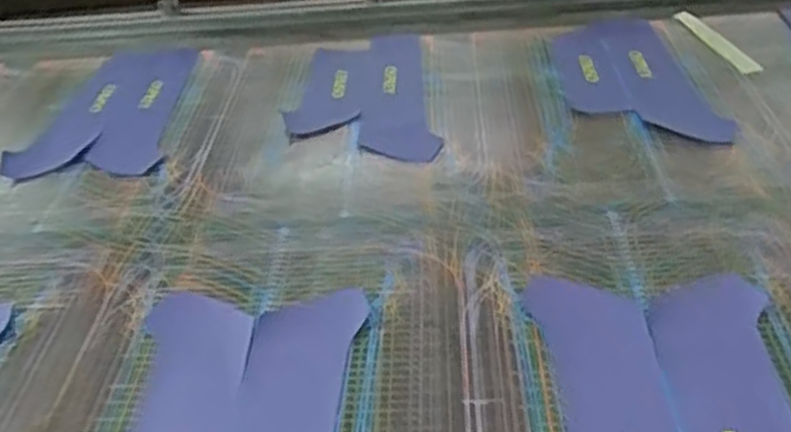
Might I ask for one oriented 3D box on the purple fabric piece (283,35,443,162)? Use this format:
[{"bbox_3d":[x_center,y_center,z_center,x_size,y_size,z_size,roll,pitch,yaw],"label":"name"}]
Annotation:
[{"bbox_3d":[-0.052,-0.179,1.109,0.198,0.021,0.328,-7,39,0],"label":"purple fabric piece"}]

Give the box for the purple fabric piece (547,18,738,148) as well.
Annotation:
[{"bbox_3d":[0.327,-0.196,1.077,0.176,0.010,0.329,-8,39,-2],"label":"purple fabric piece"}]

